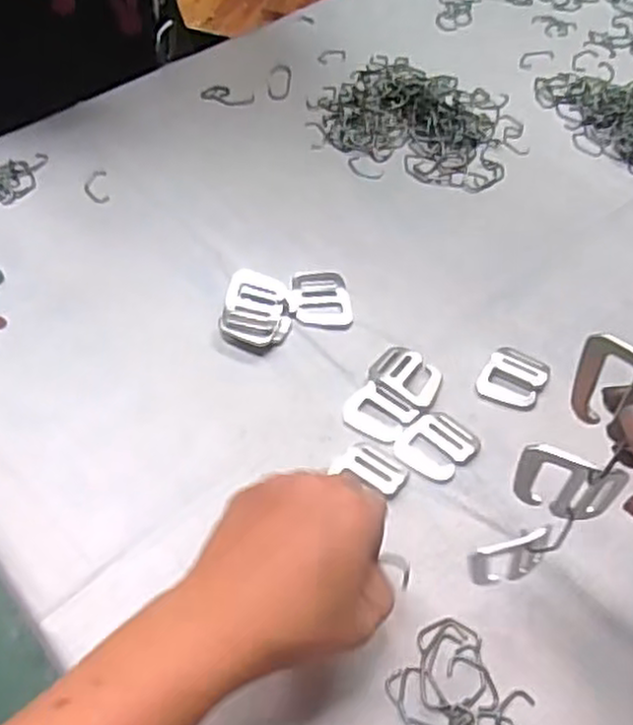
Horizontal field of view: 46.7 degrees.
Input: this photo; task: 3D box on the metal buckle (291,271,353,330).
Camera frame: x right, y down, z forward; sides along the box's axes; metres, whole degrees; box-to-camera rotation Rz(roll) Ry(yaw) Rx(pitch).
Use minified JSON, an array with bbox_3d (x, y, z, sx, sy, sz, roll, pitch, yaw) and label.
[{"bbox_3d":[0.003,-0.045,0.524,0.041,0.007,0.051,-4,53,-5],"label":"metal buckle"}]

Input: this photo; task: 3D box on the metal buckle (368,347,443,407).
[{"bbox_3d":[0.057,0.007,0.478,0.048,0.008,0.037,25,56,16],"label":"metal buckle"}]

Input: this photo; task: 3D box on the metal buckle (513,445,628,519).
[{"bbox_3d":[0.109,0.052,0.317,0.043,0.038,0.011,20,55,12],"label":"metal buckle"}]

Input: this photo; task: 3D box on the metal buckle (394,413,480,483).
[{"bbox_3d":[0.073,0.051,0.450,0.043,0.004,0.040,-37,62,-26],"label":"metal buckle"}]

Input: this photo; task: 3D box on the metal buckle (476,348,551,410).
[{"bbox_3d":[0.130,0.010,0.484,0.039,0.006,0.044,26,56,17],"label":"metal buckle"}]

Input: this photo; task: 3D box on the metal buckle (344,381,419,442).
[{"bbox_3d":[0.039,0.031,0.459,0.041,0.006,0.032,31,58,20],"label":"metal buckle"}]

